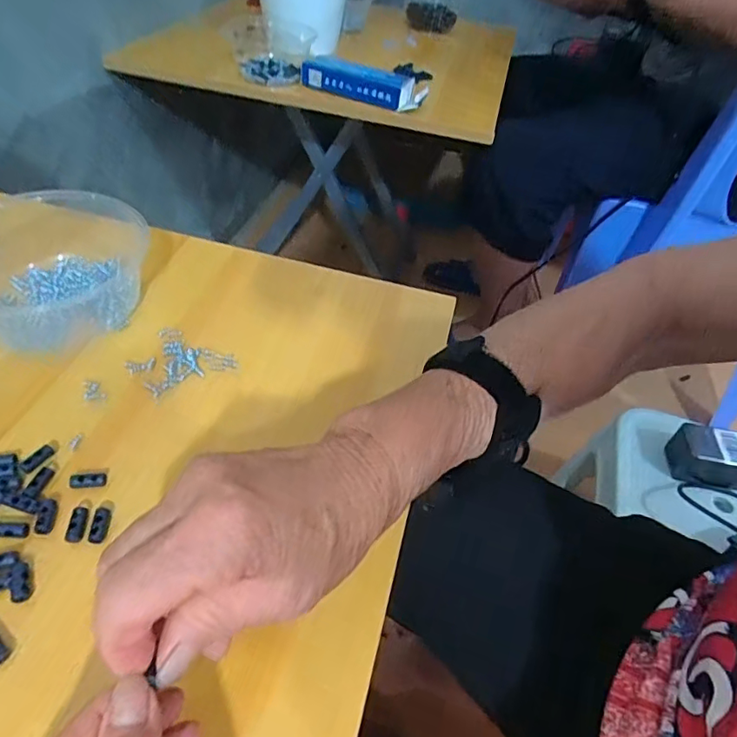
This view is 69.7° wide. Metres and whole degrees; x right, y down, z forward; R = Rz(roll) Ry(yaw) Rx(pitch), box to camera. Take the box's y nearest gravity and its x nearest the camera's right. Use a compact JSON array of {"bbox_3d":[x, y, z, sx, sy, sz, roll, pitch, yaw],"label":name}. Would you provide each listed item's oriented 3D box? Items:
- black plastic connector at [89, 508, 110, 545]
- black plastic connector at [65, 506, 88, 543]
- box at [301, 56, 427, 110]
[{"bbox_3d":[-0.144,0.084,0.284,0.007,0.005,0.020,0,45,-8],"label":"black plastic connector"},{"bbox_3d":[-0.155,0.082,0.281,0.008,0.004,0.019,0,45,-8],"label":"black plastic connector"},{"bbox_3d":[-0.008,-0.382,0.708,0.175,0.036,0.038,16,45,9],"label":"box"}]

